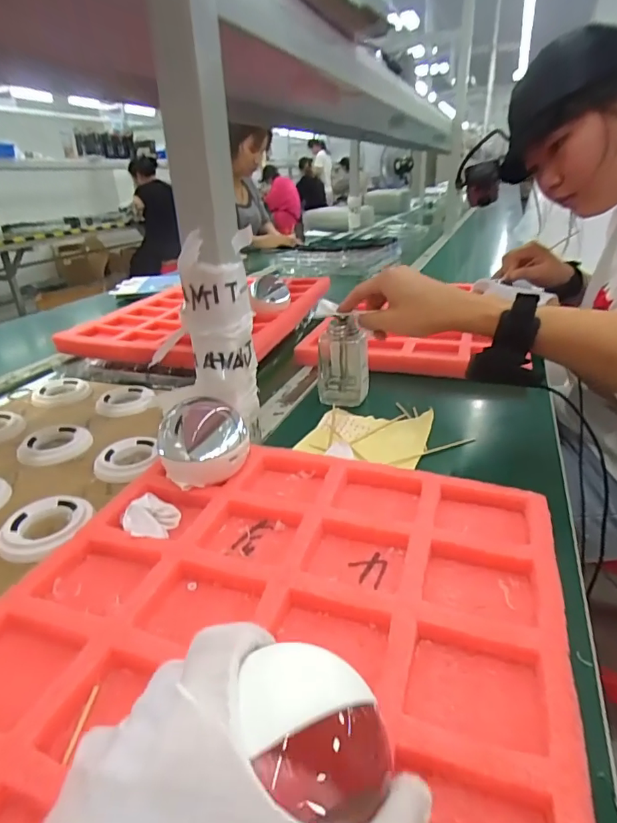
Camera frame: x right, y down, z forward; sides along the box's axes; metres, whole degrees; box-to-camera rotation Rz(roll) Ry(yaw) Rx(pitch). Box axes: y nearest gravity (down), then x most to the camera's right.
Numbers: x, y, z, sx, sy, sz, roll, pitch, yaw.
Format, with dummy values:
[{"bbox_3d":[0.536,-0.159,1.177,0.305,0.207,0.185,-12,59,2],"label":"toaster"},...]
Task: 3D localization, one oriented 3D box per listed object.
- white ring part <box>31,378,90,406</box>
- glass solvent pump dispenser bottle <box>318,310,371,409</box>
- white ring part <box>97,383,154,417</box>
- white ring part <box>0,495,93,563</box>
[{"bbox_3d":[-0.332,-0.026,0.636,0.065,0.015,0.062,2,26,9],"label":"white ring part"},{"bbox_3d":[0.043,-0.069,0.603,0.061,0.108,0.058,-2,26,3],"label":"glass solvent pump dispenser bottle"},{"bbox_3d":[-0.232,-0.016,0.606,0.068,0.011,0.071,-9,26,-13],"label":"white ring part"},{"bbox_3d":[-0.212,0.092,0.390,0.063,0.013,0.063,-10,27,-14],"label":"white ring part"}]

